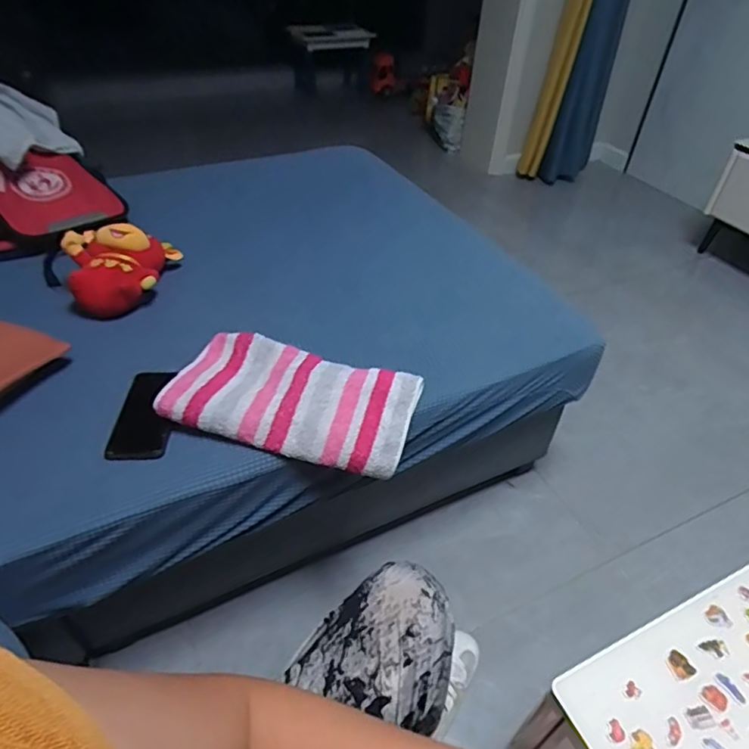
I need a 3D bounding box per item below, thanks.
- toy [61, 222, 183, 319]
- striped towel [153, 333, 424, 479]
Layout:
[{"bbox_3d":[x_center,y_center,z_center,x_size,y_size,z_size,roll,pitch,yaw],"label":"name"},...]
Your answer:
[{"bbox_3d":[-0.448,-0.193,0.955,0.158,0.113,0.171,-3,43,-6],"label":"toy"},{"bbox_3d":[-0.113,0.041,0.779,0.330,0.074,0.170,10,43,8],"label":"striped towel"}]

